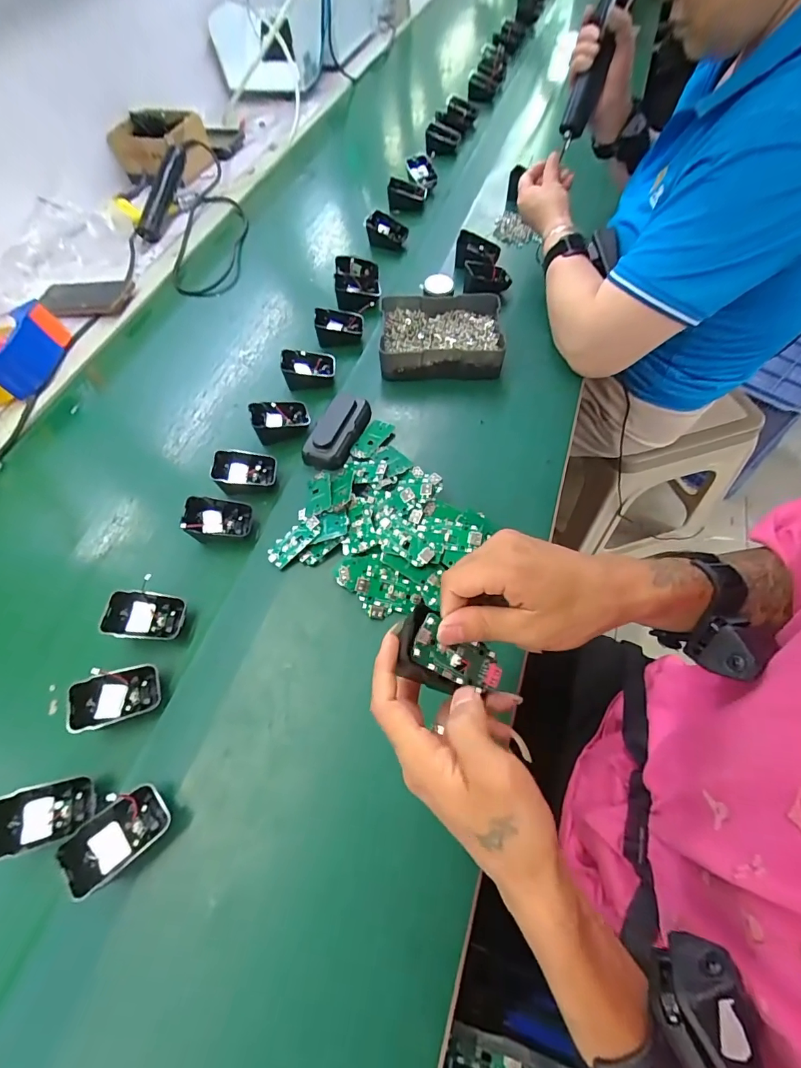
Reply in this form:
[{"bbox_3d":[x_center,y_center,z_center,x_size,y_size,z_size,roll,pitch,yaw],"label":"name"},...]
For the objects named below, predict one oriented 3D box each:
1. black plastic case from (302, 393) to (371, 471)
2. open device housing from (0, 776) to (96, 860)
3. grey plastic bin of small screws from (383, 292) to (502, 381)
[{"bbox_3d":[-0.075,-0.128,0.534,0.049,0.027,0.102,20,65,14],"label":"black plastic case"},{"bbox_3d":[-0.283,0.223,0.352,0.067,0.013,0.043,-2,58,-30],"label":"open device housing"},{"bbox_3d":[0.055,-0.265,0.596,0.159,0.045,0.127,-1,61,3],"label":"grey plastic bin of small screws"}]

